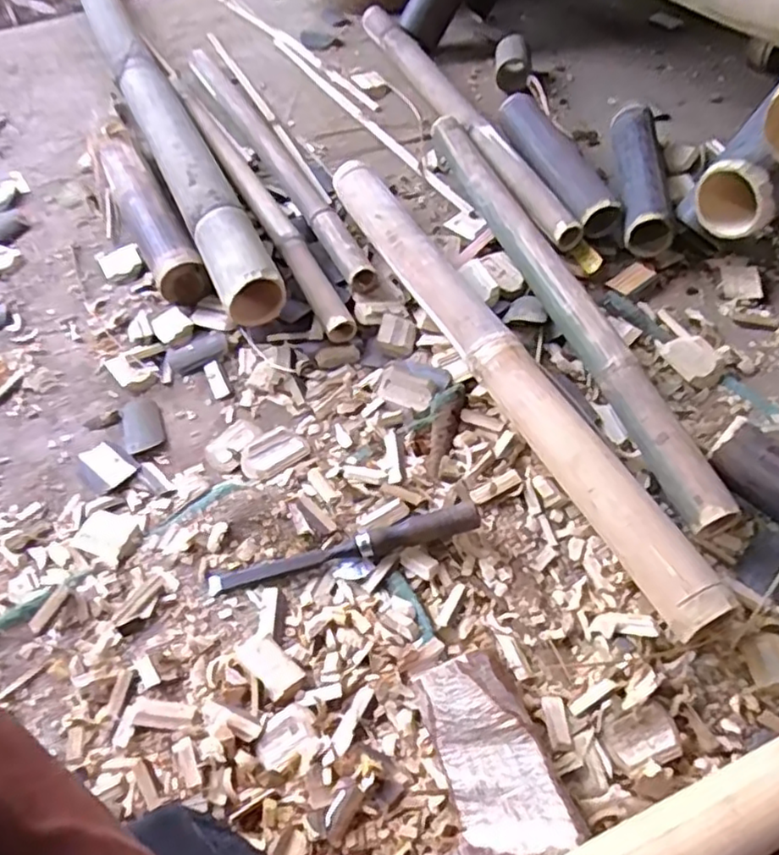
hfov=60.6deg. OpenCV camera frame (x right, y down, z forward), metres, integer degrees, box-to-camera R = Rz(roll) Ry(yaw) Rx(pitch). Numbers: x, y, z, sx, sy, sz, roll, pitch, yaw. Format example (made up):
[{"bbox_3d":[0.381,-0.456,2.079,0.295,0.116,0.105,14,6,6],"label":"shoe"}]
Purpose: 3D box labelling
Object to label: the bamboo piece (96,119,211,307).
[{"bbox_3d":[-0.319,-0.289,0.865,0.063,0.074,0.355,-26,57,-13],"label":"bamboo piece"}]

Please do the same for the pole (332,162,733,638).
[{"bbox_3d":[0.097,-0.080,0.685,0.058,0.064,0.650,-25,57,-12],"label":"pole"}]

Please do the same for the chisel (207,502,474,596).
[{"bbox_3d":[-0.042,0.108,0.591,0.245,0.027,0.023,-13,55,-4],"label":"chisel"}]

